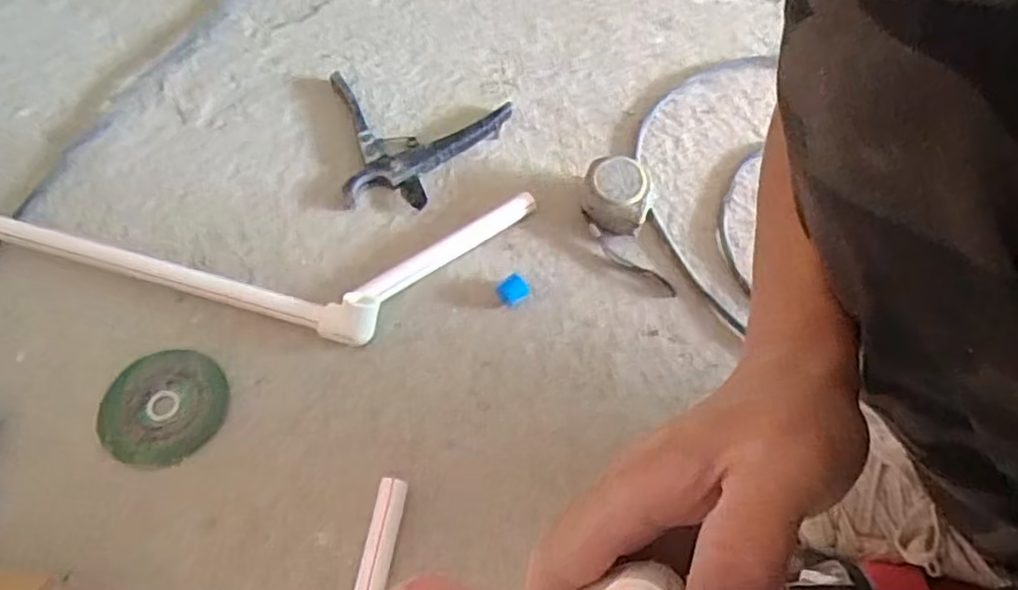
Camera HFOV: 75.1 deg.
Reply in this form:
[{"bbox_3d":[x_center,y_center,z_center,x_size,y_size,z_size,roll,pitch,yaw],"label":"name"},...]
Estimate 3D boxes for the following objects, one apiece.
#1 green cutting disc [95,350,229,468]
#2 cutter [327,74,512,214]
[{"bbox_3d":[-0.269,0.085,0.516,0.089,0.005,0.092,3,61,-1],"label":"green cutting disc"},{"bbox_3d":[-0.098,-0.143,0.645,0.177,0.023,0.141,8,61,2],"label":"cutter"}]

